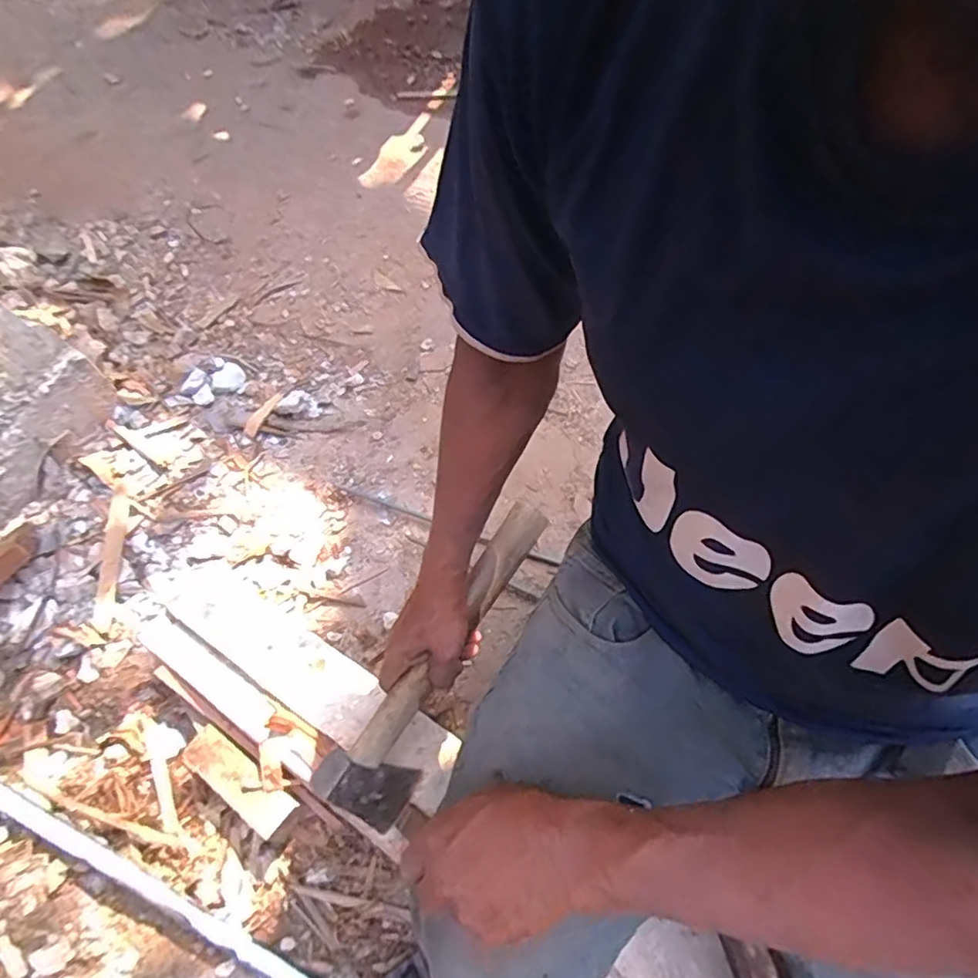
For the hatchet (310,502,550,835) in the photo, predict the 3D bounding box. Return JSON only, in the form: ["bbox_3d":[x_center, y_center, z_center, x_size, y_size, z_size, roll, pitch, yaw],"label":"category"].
[{"bbox_3d":[-0.055,0.156,0.569,0.040,0.109,0.333,15,75,51],"label":"hatchet"}]

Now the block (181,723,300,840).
[{"bbox_3d":[-0.264,0.302,0.614,0.132,0.015,0.042,32,68,17],"label":"block"}]

